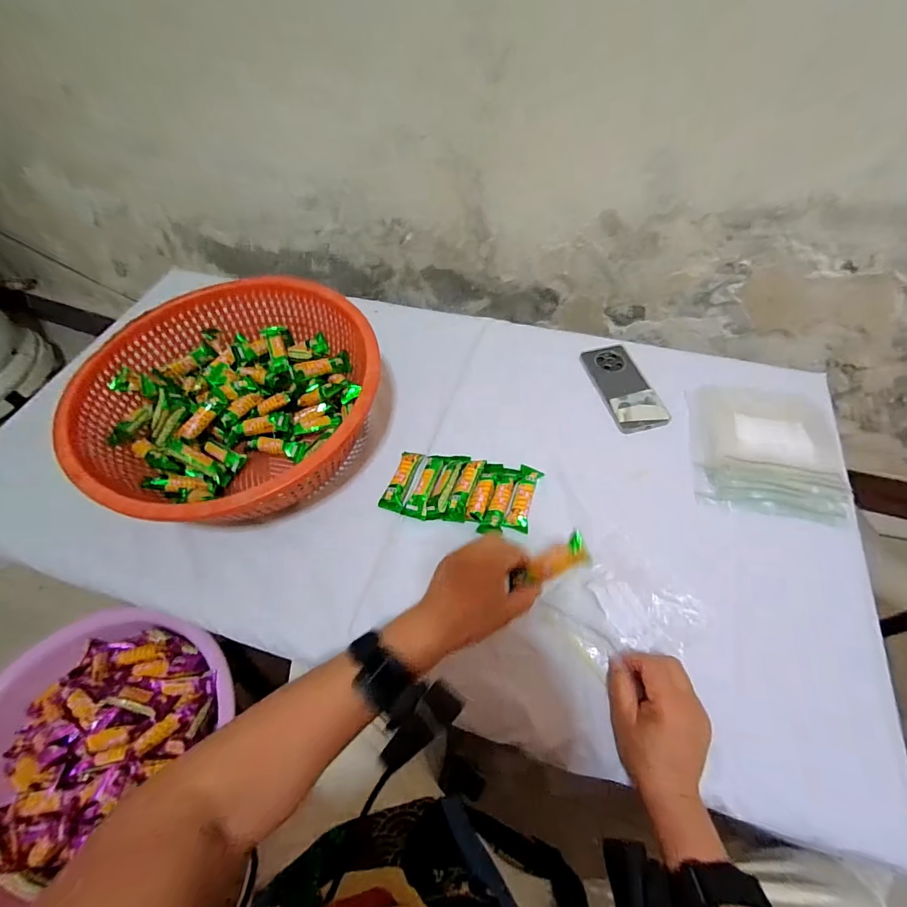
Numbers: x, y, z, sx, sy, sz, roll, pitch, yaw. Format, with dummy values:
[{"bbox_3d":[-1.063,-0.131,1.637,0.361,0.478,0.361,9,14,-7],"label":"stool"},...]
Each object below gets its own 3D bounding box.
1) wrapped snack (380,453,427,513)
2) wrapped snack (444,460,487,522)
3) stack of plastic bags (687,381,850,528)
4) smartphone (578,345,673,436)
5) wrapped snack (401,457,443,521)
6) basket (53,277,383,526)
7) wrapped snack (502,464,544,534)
[{"bbox_3d":[-0.066,0.035,0.570,0.031,0.019,0.084,16,59,12],"label":"wrapped snack"},{"bbox_3d":[0.015,0.045,0.553,0.026,0.011,0.087,17,59,13],"label":"wrapped snack"},{"bbox_3d":[0.411,-0.010,0.576,0.175,0.025,0.198,10,60,7],"label":"stack of plastic bags"},{"bbox_3d":[0.251,-0.103,0.646,0.082,0.012,0.161,-13,58,-6],"label":"smartphone"},{"bbox_3d":[-0.035,0.042,0.561,0.029,0.011,0.086,17,59,12],"label":"wrapped snack"},{"bbox_3d":[-0.276,-0.071,0.575,0.360,0.133,0.340,-1,57,2],"label":"basket"},{"bbox_3d":[0.089,0.056,0.553,0.029,0.020,0.091,17,62,11],"label":"wrapped snack"}]

